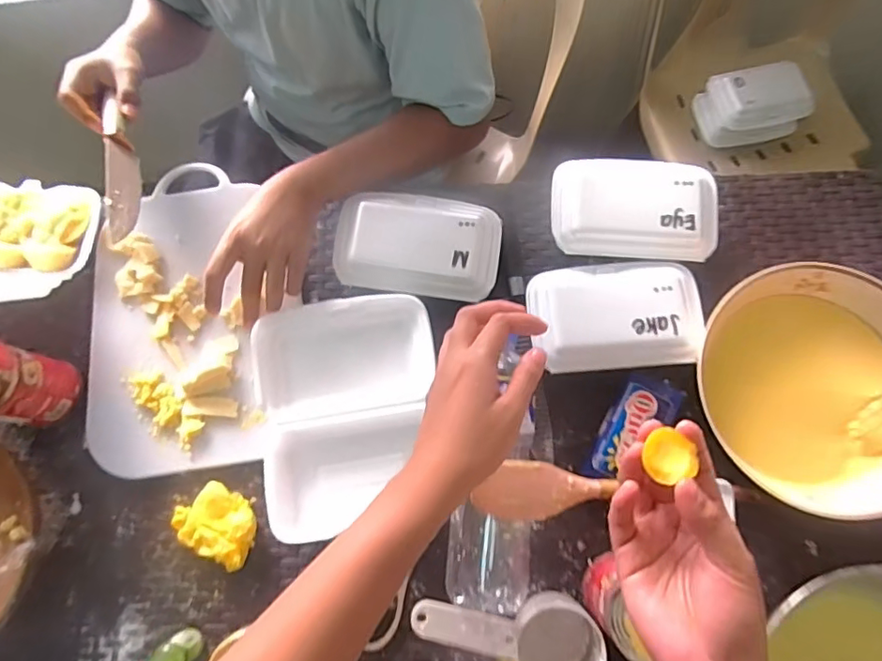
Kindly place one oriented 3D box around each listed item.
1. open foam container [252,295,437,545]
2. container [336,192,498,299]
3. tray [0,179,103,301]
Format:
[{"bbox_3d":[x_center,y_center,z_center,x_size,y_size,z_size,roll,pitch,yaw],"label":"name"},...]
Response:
[{"bbox_3d":[-0.095,0.086,0.573,0.189,0.042,0.237,-8,76,-1],"label":"open foam container"},{"bbox_3d":[-0.027,-0.099,0.616,0.186,0.052,0.117,7,76,3],"label":"container"},{"bbox_3d":[-0.496,-0.100,0.606,0.160,0.132,0.171,8,76,3],"label":"tray"}]

